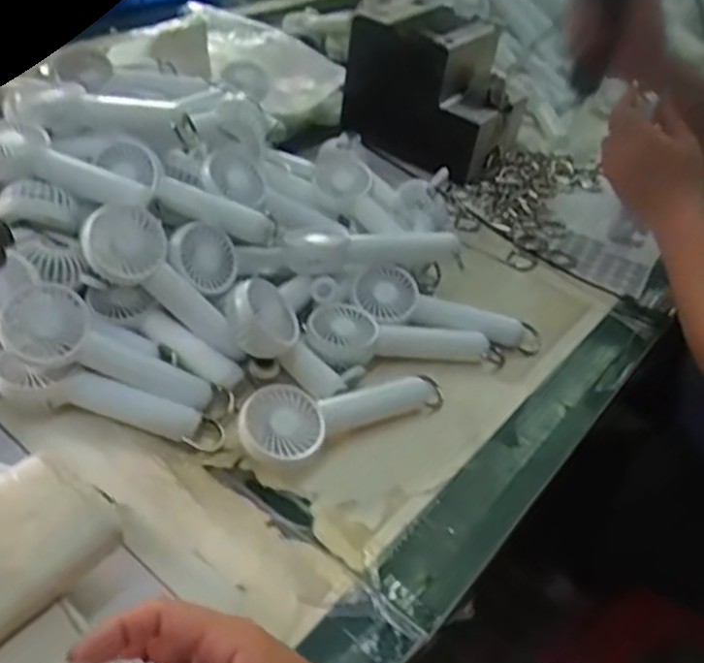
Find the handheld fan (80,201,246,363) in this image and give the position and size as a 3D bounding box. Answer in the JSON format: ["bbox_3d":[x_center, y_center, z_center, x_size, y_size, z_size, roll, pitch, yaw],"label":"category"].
[{"bbox_3d":[-0.135,-0.035,0.531,0.143,0.029,0.065,48,42,-12],"label":"handheld fan"}]

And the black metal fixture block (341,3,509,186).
[{"bbox_3d":[0.095,-0.282,0.819,0.175,0.146,0.113,29,44,24],"label":"black metal fixture block"}]

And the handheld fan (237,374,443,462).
[{"bbox_3d":[-0.006,0.053,0.513,0.164,0.040,0.052,-22,48,-31],"label":"handheld fan"}]

